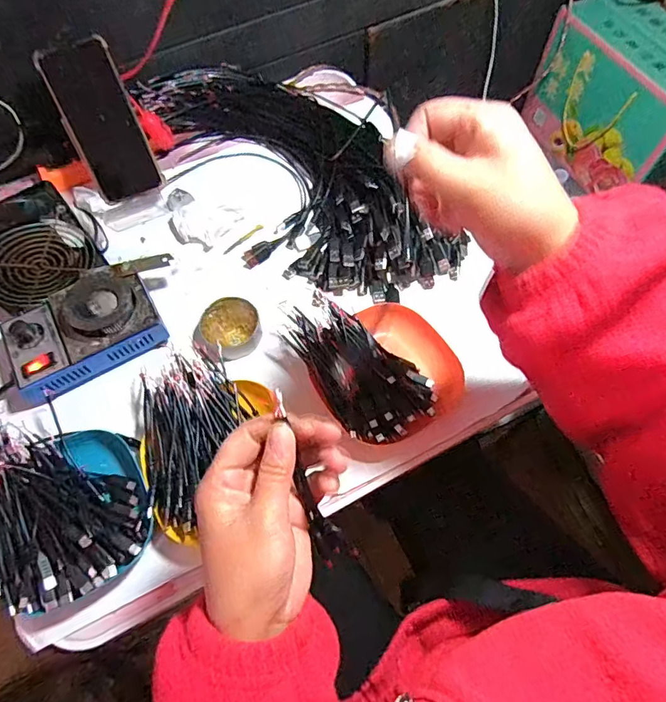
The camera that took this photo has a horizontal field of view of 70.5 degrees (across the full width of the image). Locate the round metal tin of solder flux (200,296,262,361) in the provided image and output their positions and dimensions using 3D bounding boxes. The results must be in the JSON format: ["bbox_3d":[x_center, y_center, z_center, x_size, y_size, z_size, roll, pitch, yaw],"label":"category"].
[{"bbox_3d":[-0.111,-0.025,0.517,0.061,0.024,0.064,-1,65,1],"label":"round metal tin of solder flux"}]

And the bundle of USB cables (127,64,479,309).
[{"bbox_3d":[-0.046,-0.229,0.595,0.222,0.055,0.437,-30,68,-12],"label":"bundle of USB cables"}]

